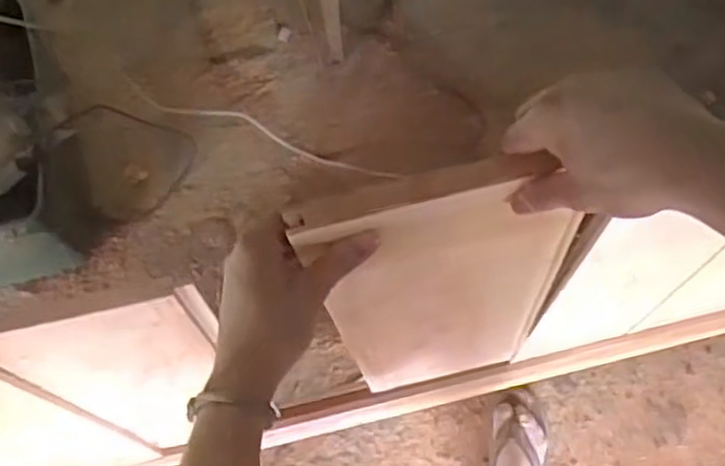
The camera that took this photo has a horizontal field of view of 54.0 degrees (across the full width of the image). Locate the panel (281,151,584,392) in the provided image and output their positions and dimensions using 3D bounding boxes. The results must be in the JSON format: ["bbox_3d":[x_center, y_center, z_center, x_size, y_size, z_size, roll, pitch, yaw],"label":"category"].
[{"bbox_3d":[0.086,0.078,0.716,0.209,0.598,0.026,-14,66,3],"label":"panel"}]

